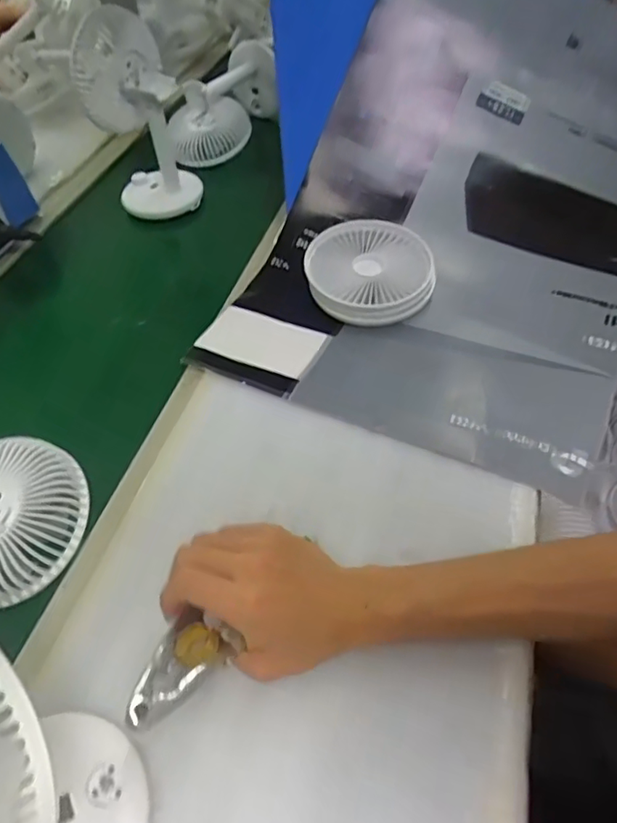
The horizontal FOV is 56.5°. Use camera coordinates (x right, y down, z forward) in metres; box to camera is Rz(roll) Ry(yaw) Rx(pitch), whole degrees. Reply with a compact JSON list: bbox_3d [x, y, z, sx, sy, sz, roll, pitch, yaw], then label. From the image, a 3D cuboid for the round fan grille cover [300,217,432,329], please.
[{"bbox_3d":[0.067,-0.151,0.609,0.129,0.031,0.129,-3,49,3],"label":"round fan grille cover"}]

